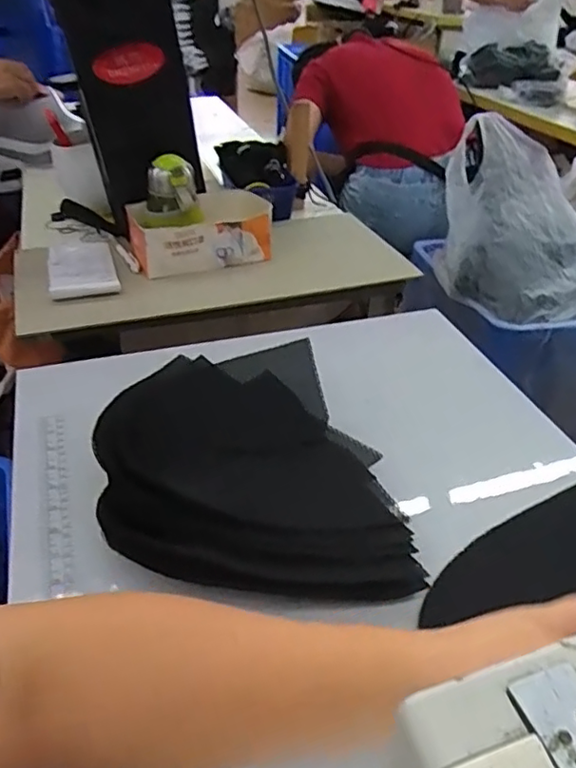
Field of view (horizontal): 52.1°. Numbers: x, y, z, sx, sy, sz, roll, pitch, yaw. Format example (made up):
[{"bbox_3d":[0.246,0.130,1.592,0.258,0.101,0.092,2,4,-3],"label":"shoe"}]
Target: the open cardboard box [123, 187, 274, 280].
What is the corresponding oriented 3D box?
[{"bbox_3d":[-0.126,-0.222,0.854,0.191,0.079,0.096,-16,41,-23],"label":"open cardboard box"}]

